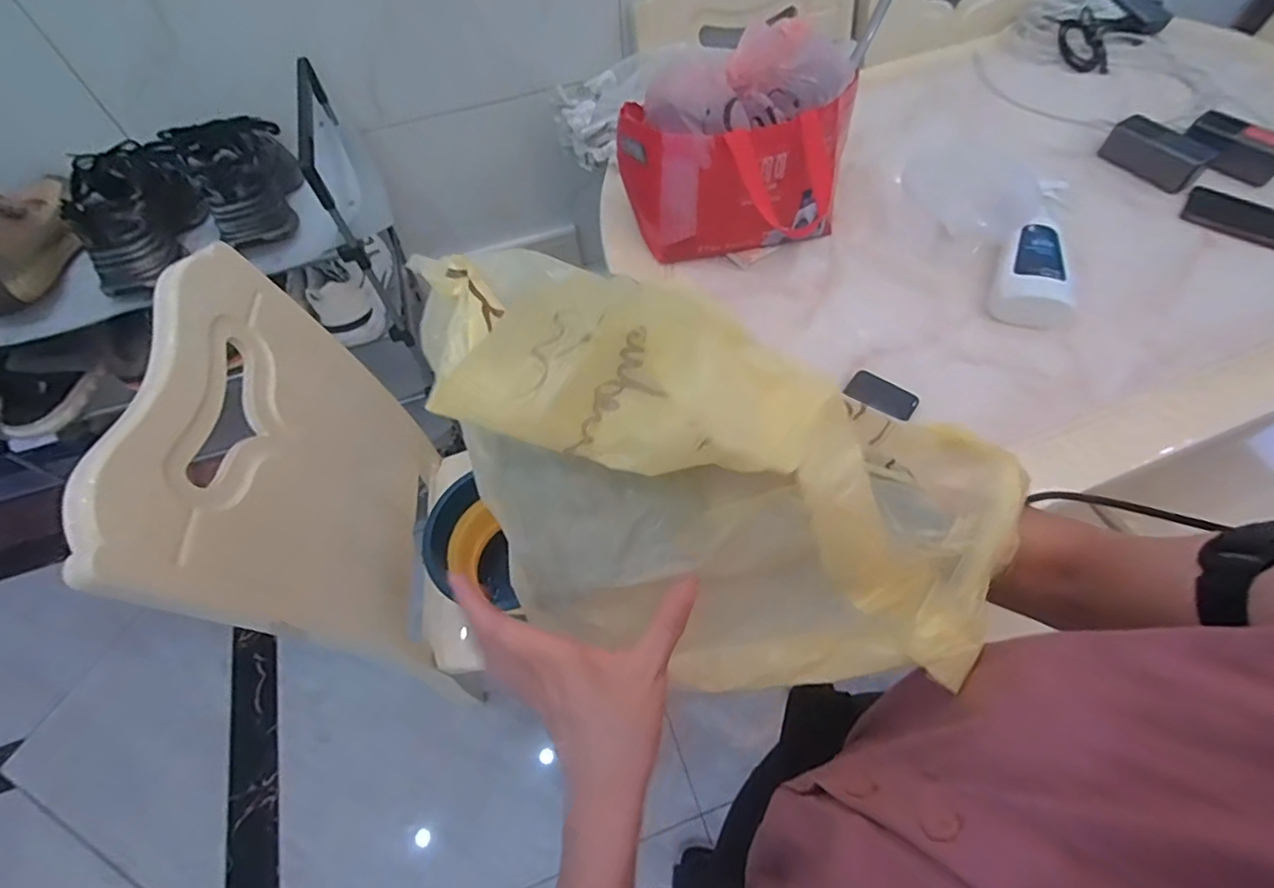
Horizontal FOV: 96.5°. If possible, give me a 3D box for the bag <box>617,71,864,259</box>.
[{"bbox_3d":[0.134,-0.346,0.753,0.304,0.179,0.136,-1,58,2],"label":"bag"}]

